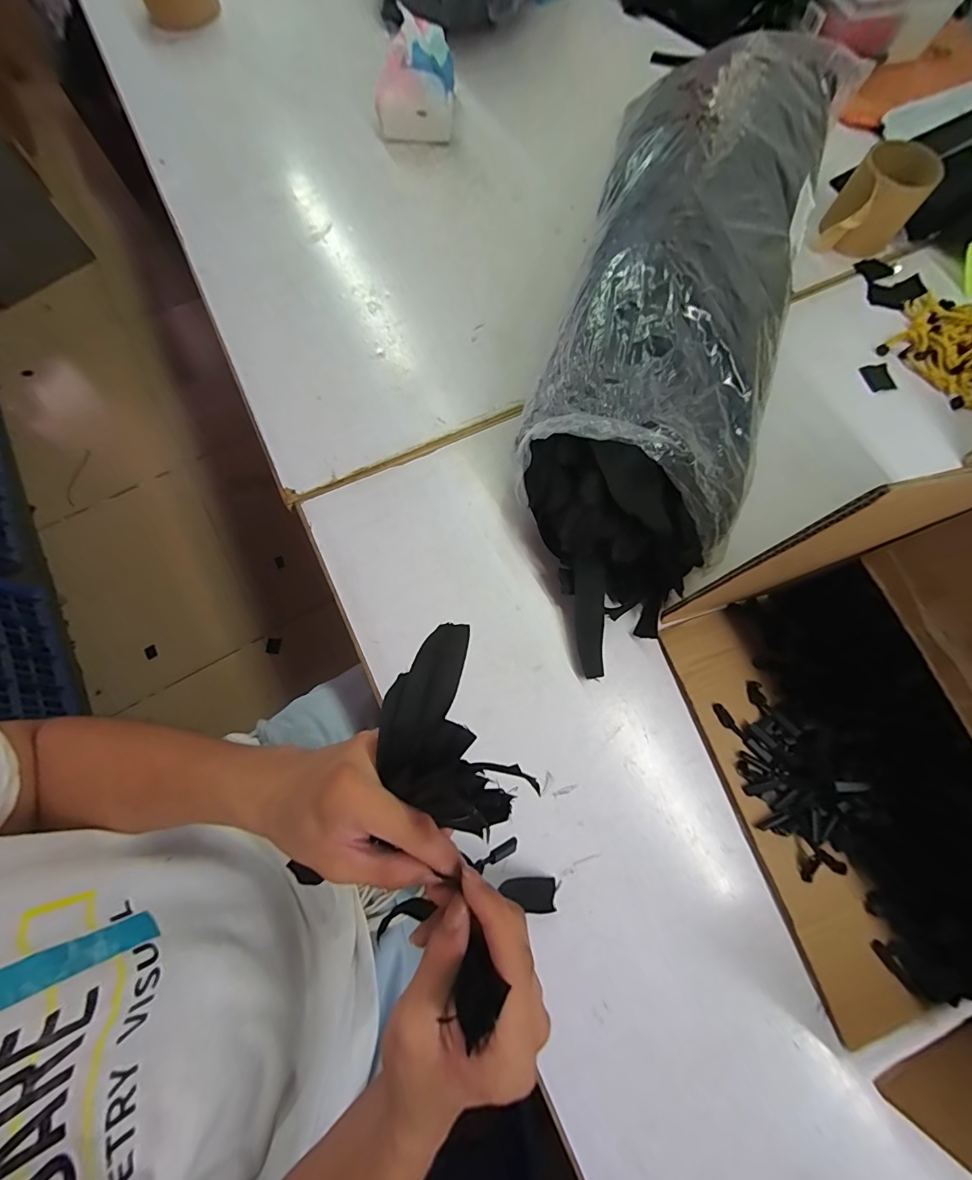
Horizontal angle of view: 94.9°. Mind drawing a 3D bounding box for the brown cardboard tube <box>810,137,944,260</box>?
[{"bbox_3d":[0.458,-0.453,0.520,0.083,0.079,0.070,26,75,6],"label":"brown cardboard tube"}]

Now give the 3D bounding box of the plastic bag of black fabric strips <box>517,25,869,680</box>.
[{"bbox_3d":[0.184,-0.284,0.431,0.177,0.158,0.723,18,74,4],"label":"plastic bag of black fabric strips"}]

